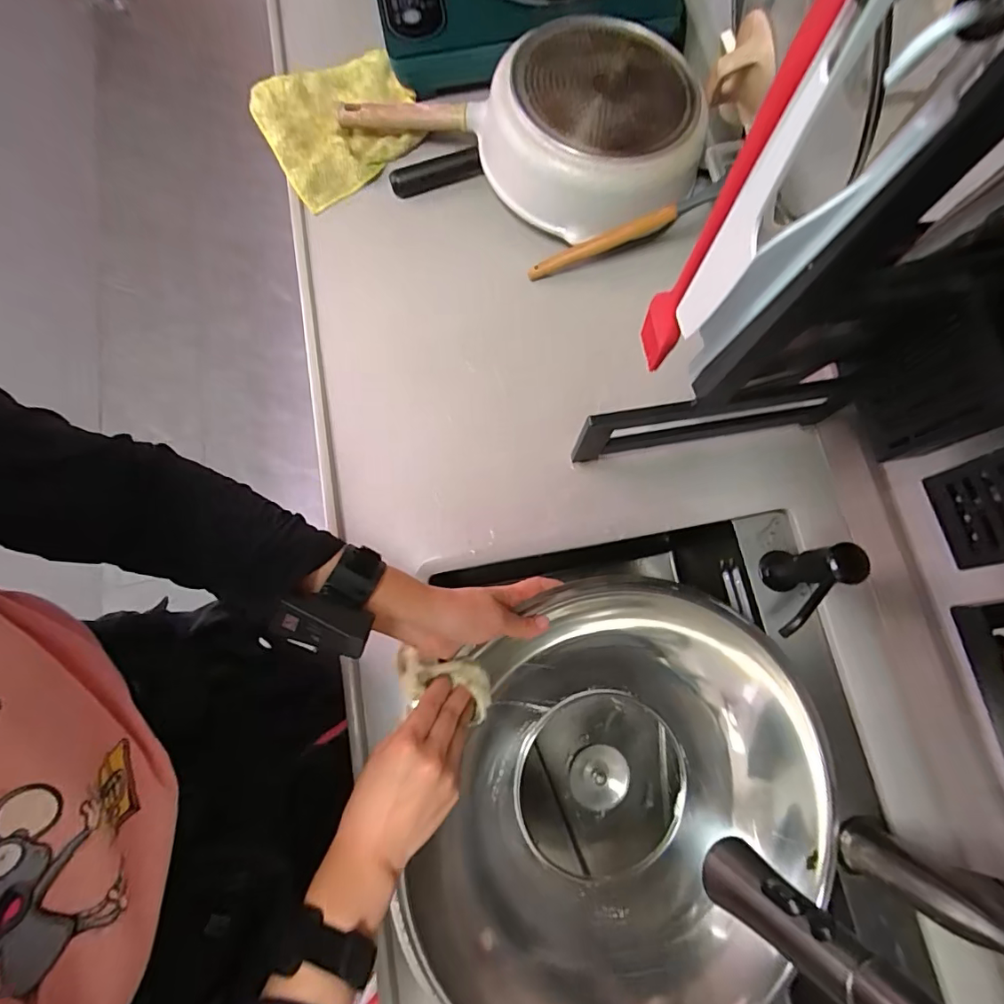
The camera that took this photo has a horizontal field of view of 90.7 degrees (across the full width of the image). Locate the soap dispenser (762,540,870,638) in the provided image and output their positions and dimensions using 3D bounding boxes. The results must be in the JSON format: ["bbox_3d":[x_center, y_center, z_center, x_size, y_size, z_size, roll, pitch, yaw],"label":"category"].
[{"bbox_3d":[0.287,0.088,0.504,0.097,0.132,0.037,-40,80,-8],"label":"soap dispenser"}]

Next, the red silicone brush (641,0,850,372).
[{"bbox_3d":[0.090,-0.118,0.218,0.009,0.199,0.027,-20,78,-4],"label":"red silicone brush"}]

